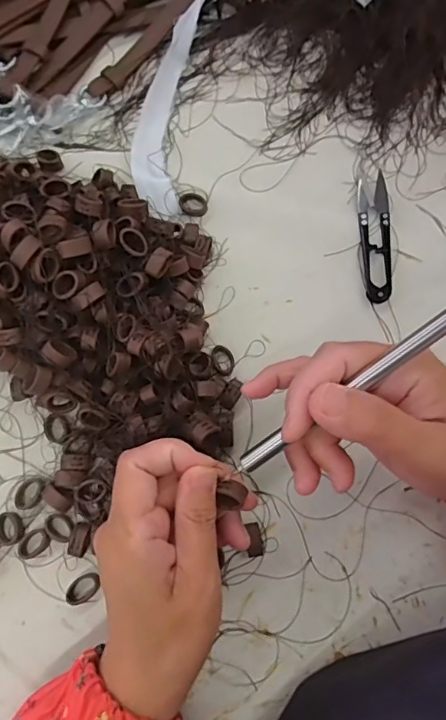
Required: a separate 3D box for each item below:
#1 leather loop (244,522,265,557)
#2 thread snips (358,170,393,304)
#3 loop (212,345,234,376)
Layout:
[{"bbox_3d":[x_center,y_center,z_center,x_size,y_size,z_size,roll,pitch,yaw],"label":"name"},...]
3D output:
[{"bbox_3d":[0.020,0.115,0.316,0.011,0.010,0.021,-10,78,-2],"label":"leather loop"},{"bbox_3d":[0.113,-0.091,0.364,0.022,0.008,0.097,0,76,-1],"label":"thread snips"},{"bbox_3d":[0.000,0.000,0.343,0.015,0.008,0.022,-19,77,-6],"label":"loop"}]

